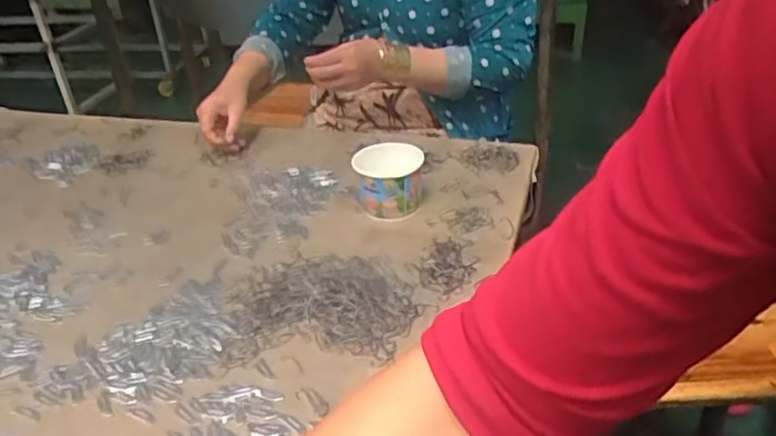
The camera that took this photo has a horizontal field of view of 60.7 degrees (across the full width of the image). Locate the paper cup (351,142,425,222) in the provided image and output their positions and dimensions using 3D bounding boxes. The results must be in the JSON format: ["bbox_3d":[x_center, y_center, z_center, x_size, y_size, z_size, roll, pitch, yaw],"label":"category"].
[{"bbox_3d":[0.001,-0.048,0.886,0.087,0.085,0.081,-3,33,2],"label":"paper cup"}]

